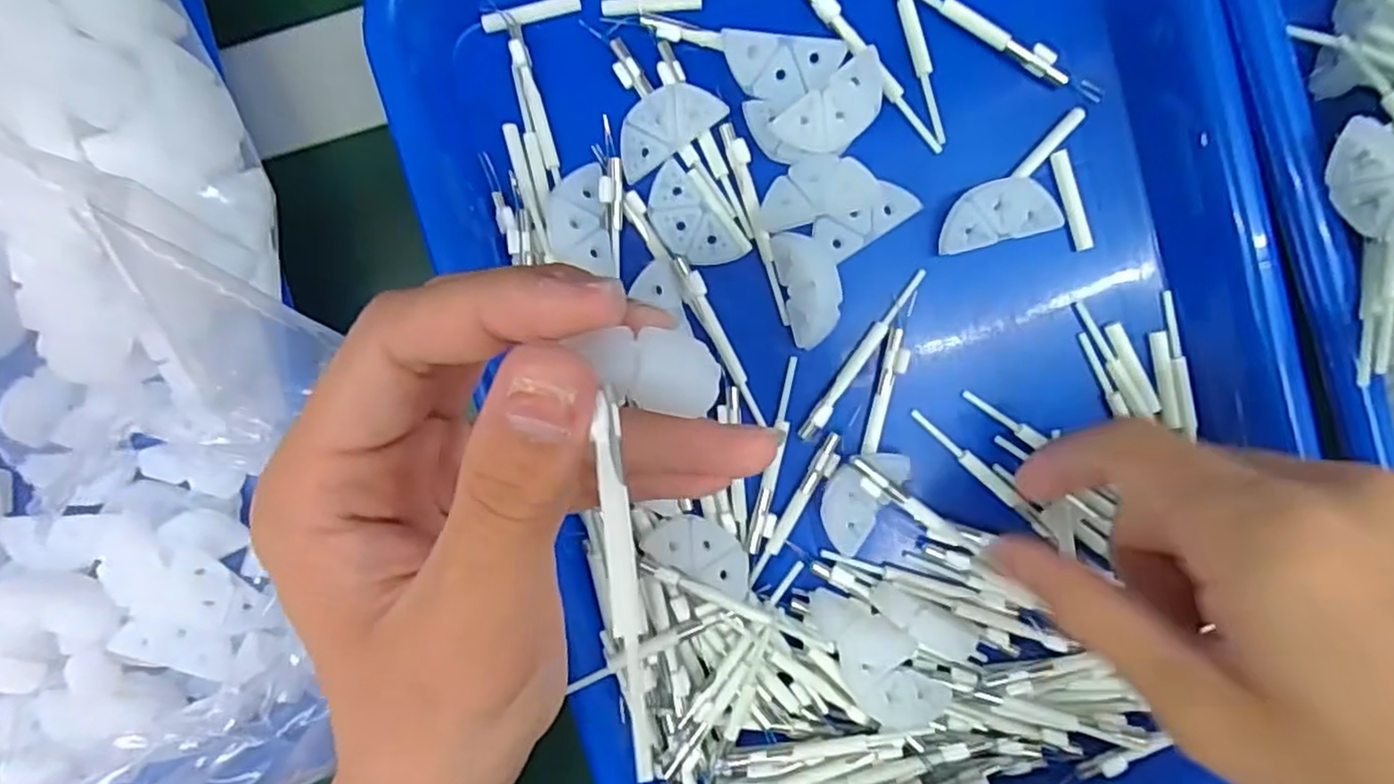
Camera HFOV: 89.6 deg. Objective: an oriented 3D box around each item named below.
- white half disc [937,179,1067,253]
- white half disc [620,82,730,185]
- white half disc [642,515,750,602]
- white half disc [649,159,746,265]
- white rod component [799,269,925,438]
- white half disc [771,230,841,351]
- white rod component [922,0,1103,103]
[{"bbox_3d":[0.100,-0.059,0.233,0.038,0.009,0.019,-12,94,4],"label":"white half disc"},{"bbox_3d":[-0.011,-0.089,0.233,0.038,0.006,0.020,-33,101,13],"label":"white half disc"},{"bbox_3d":[0.002,0.054,0.241,0.037,0.005,0.021,24,74,-3],"label":"white half disc"},{"bbox_3d":[-0.003,-0.057,0.237,0.019,0.004,0.038,-37,92,5],"label":"white half disc"},{"bbox_3d":[0.057,-0.013,0.241,0.006,0.004,0.069,35,96,0],"label":"white rod component"},{"bbox_3d":[0.038,-0.035,0.234,0.017,0.014,0.038,-13,94,4],"label":"white half disc"},{"bbox_3d":[0.097,-0.117,0.229,0.081,0.006,0.008,30,96,0],"label":"white rod component"}]

